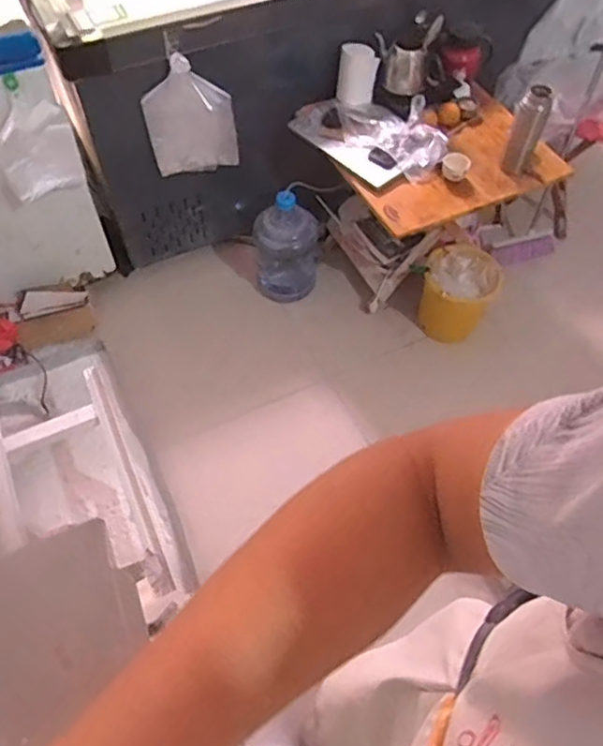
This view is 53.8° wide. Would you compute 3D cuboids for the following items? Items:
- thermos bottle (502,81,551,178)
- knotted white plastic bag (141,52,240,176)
[{"bbox_3d":[0.610,-0.652,1.623,0.083,0.240,0.061,21,59,10],"label":"thermos bottle"},{"bbox_3d":[-0.306,-0.701,1.658,0.246,0.302,0.049,-11,59,-10],"label":"knotted white plastic bag"}]

